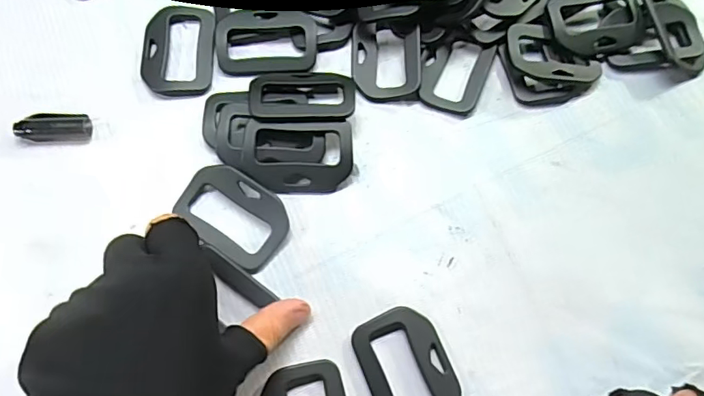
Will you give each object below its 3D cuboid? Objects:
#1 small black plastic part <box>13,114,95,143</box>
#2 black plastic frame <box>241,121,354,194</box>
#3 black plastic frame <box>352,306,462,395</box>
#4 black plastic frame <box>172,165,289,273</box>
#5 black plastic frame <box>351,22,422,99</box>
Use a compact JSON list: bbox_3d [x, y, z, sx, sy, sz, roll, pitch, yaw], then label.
[{"bbox_3d":[-0.167,-0.040,0.290,0.037,0.011,0.018,2,70,-2],"label":"small black plastic part"},{"bbox_3d":[-0.030,-0.022,0.285,0.060,0.005,0.040,-1,88,-5],"label":"black plastic frame"},{"bbox_3d":[0.029,0.086,0.254,0.042,0.006,0.062,-21,72,-9],"label":"black plastic frame"},{"bbox_3d":[-0.064,0.008,0.274,0.061,0.011,0.040,32,72,9],"label":"black plastic frame"},{"bbox_3d":[0.021,-0.086,0.314,0.042,0.010,0.050,2,70,-2],"label":"black plastic frame"}]

